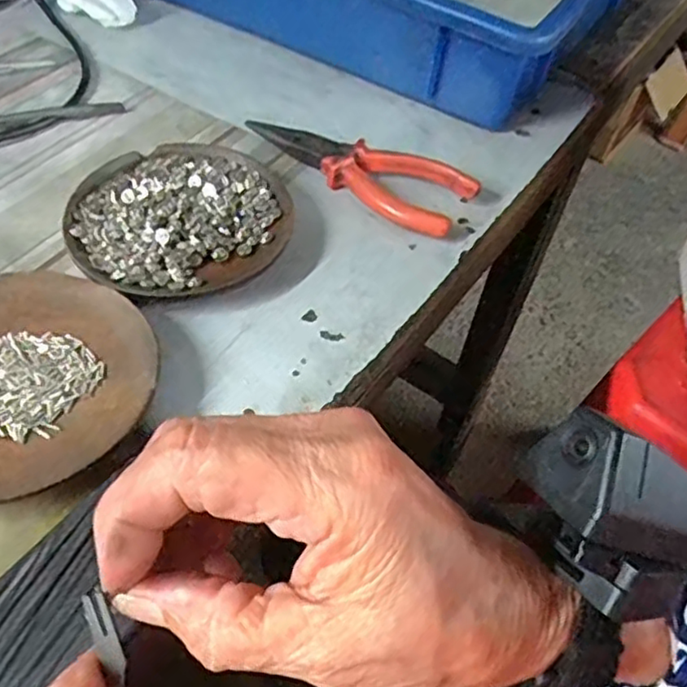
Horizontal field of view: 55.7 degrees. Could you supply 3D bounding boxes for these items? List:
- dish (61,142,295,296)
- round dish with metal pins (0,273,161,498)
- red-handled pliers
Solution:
[{"bbox_3d":[-0.086,-0.068,0.345,0.111,0.021,0.106,2,51,-3],"label":"dish"},{"bbox_3d":[-0.137,0.016,0.275,0.112,0.019,0.108,2,51,-3],"label":"round dish with metal pins"},{"bbox_3d":[0.010,-0.107,0.388,0.138,0.017,0.049,32,55,19],"label":"red-handled pliers"}]

